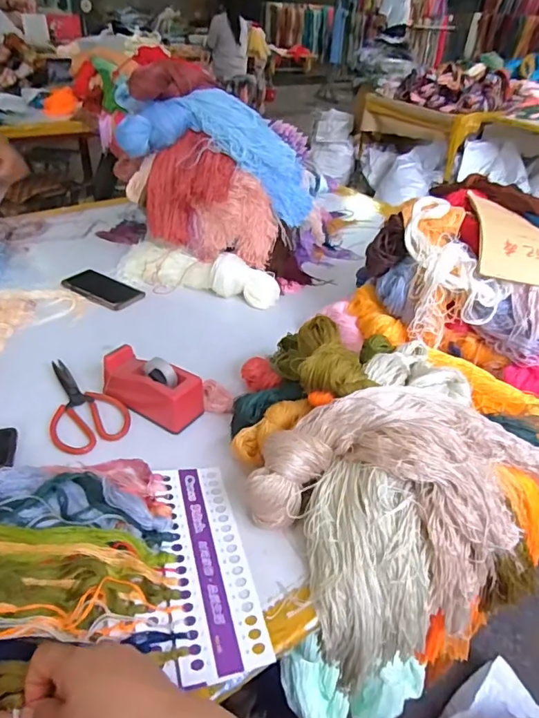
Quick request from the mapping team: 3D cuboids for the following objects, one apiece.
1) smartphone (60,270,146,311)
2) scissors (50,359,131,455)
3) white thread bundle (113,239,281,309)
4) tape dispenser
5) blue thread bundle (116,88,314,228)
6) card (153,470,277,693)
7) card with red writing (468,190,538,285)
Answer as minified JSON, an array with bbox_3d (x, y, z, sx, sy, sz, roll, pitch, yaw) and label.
[{"bbox_3d":[-0.326,-0.136,0.968,0.158,0.011,0.081,21,40,21],"label":"smartphone"},{"bbox_3d":[-0.279,0.063,0.714,0.101,0.017,0.183,-24,45,-31],"label":"scissors"},{"bbox_3d":[-0.150,-0.178,0.993,0.345,0.062,0.094,14,39,14],"label":"white thread bundle"},{"bbox_3d":[-0.167,0.035,0.700,0.146,0.066,0.070,25,42,25],"label":"tape dispenser"},{"bbox_3d":[-0.085,-0.434,1.022,0.426,0.171,0.122,19,34,-18],"label":"blue thread bundle"},{"bbox_3d":[-0.064,0.209,0.527,0.086,0.005,0.238,-2,36,-15],"label":"card"},{"bbox_3d":[0.377,-0.176,0.724,0.149,0.033,0.163,14,64,-1],"label":"card with red writing"}]

